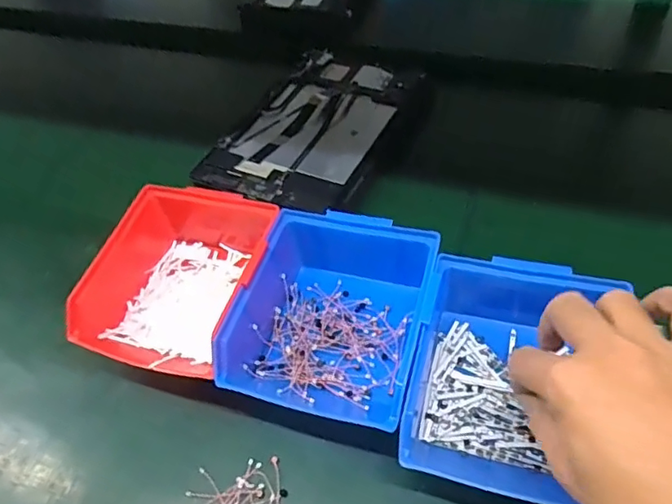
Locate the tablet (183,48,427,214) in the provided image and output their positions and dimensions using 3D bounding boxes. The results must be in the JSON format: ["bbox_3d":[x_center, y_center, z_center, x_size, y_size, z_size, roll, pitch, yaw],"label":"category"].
[{"bbox_3d":[-0.020,-0.131,0.549,0.151,0.015,0.236,19,56,20],"label":"tablet"}]

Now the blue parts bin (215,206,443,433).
[{"bbox_3d":[0.003,0.037,0.381,0.122,0.063,0.159,13,54,16],"label":"blue parts bin"}]

